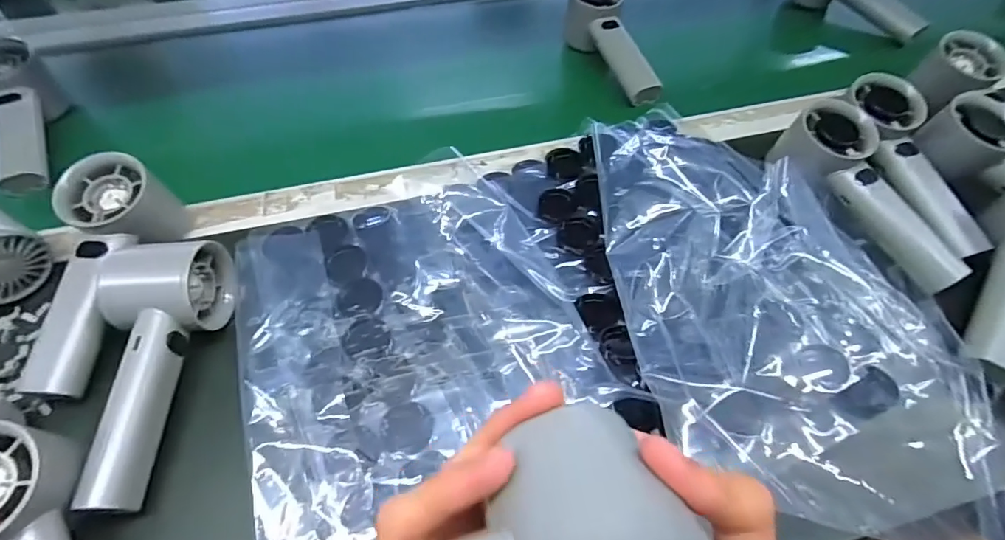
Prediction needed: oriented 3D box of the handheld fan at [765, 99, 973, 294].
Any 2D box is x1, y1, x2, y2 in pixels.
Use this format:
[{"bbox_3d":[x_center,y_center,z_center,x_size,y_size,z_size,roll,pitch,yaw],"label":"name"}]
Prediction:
[{"bbox_3d":[0.270,-0.053,0.376,0.058,0.050,0.159,-24,74,-18],"label":"handheld fan"}]

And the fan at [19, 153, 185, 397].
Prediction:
[{"bbox_3d":[-0.266,0.005,0.334,0.050,0.055,0.157,-1,68,-1],"label":"fan"}]

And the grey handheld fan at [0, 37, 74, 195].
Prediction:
[{"bbox_3d":[-0.430,-0.128,0.444,0.063,0.050,0.155,-15,73,-11],"label":"grey handheld fan"}]

